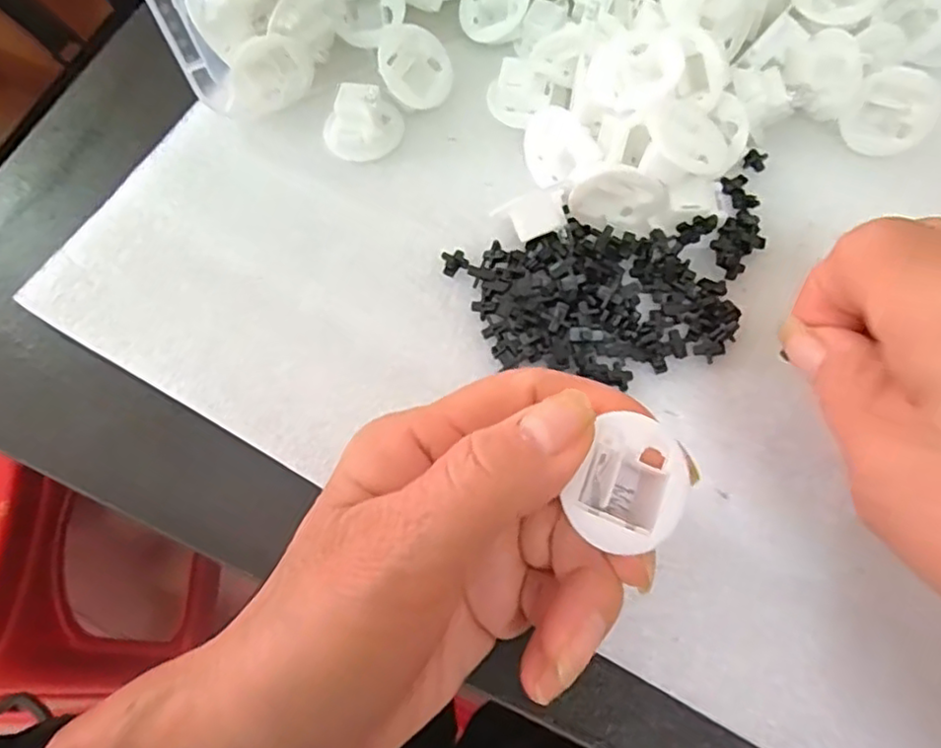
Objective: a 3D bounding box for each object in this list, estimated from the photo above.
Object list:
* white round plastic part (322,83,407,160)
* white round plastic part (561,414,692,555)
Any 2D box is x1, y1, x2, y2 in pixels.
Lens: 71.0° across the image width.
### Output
[{"bbox_3d":[-0.044,-0.101,0.265,0.031,0.016,0.027,-15,69,-3],"label":"white round plastic part"},{"bbox_3d":[0.039,0.027,0.162,0.027,0.013,0.030,32,78,-1],"label":"white round plastic part"}]

